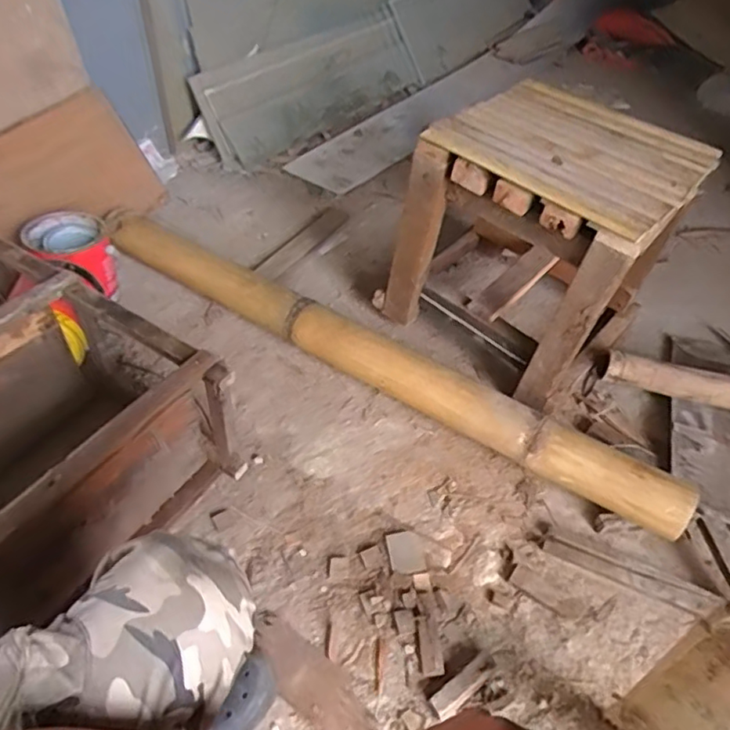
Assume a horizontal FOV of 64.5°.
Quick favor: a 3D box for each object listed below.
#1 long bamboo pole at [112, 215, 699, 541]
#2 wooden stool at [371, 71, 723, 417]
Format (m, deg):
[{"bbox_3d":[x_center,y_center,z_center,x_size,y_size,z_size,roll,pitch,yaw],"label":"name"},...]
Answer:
[{"bbox_3d":[-0.020,-0.035,1.069,1.203,0.096,0.093,26,49,19],"label":"long bamboo pole"},{"bbox_3d":[0.321,-0.238,1.084,0.417,0.383,0.379,36,53,26],"label":"wooden stool"}]

